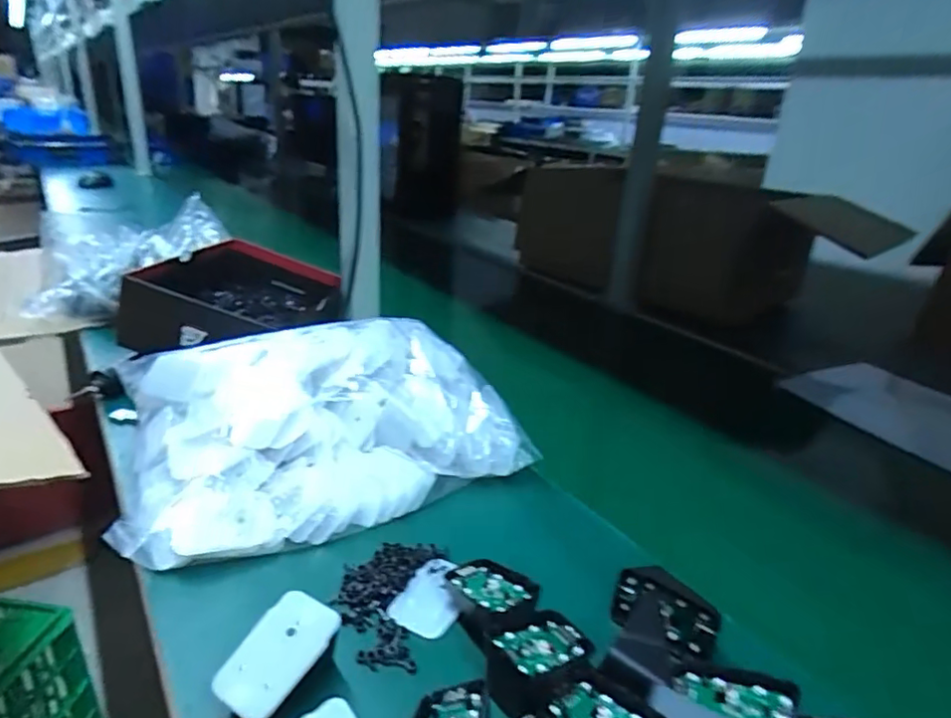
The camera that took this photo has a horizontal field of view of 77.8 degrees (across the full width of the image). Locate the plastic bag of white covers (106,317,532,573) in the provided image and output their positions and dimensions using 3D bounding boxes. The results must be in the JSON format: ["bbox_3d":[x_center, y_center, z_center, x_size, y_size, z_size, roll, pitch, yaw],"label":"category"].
[{"bbox_3d":[-0.152,0.046,0.580,0.342,0.103,0.257,-8,25,-28],"label":"plastic bag of white covers"}]

